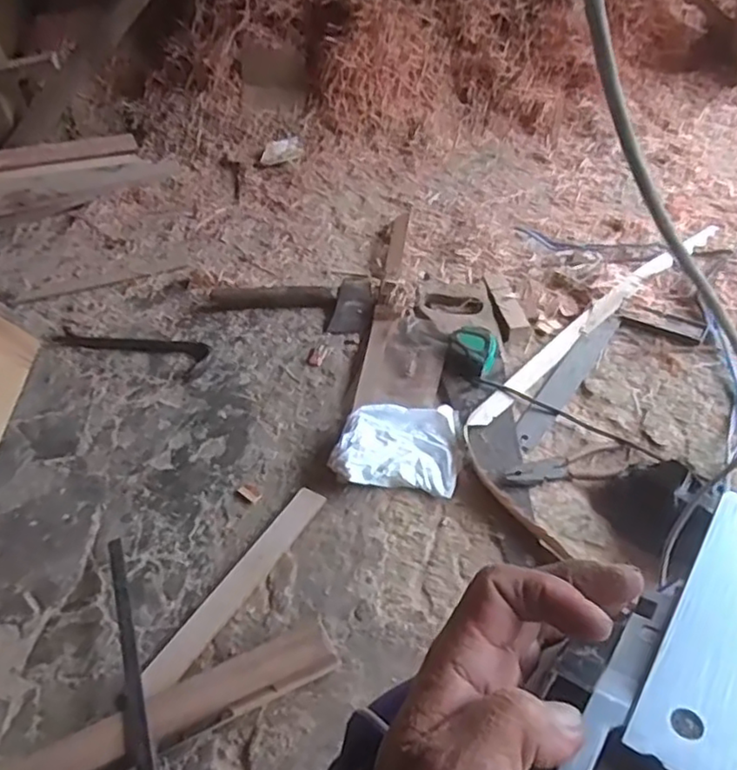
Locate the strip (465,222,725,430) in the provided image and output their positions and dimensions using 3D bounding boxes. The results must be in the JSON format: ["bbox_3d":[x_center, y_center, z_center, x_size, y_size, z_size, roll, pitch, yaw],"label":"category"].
[{"bbox_3d":[0.373,-0.118,1.007,0.636,0.021,0.038,-35,52,-25],"label":"strip"}]

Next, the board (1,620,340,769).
[{"bbox_3d":[-0.189,0.327,0.629,0.326,0.042,0.049,-20,47,-13],"label":"board"}]

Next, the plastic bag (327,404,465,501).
[{"bbox_3d":[0.039,0.077,0.839,0.161,0.042,0.135,1,46,8],"label":"plastic bag"}]

